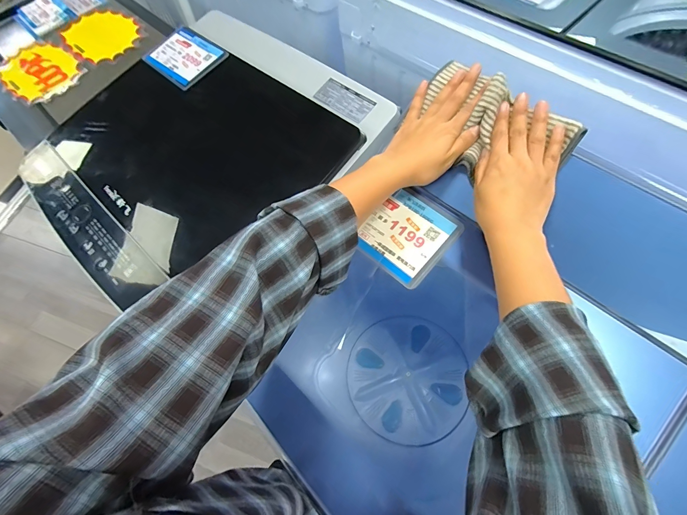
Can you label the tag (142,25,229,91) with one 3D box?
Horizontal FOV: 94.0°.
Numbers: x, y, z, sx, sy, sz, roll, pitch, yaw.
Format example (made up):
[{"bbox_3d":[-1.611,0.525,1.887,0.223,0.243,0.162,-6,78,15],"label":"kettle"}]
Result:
[{"bbox_3d":[-0.309,-0.391,0.625,0.117,0.012,0.167,-45,67,-9],"label":"tag"}]

